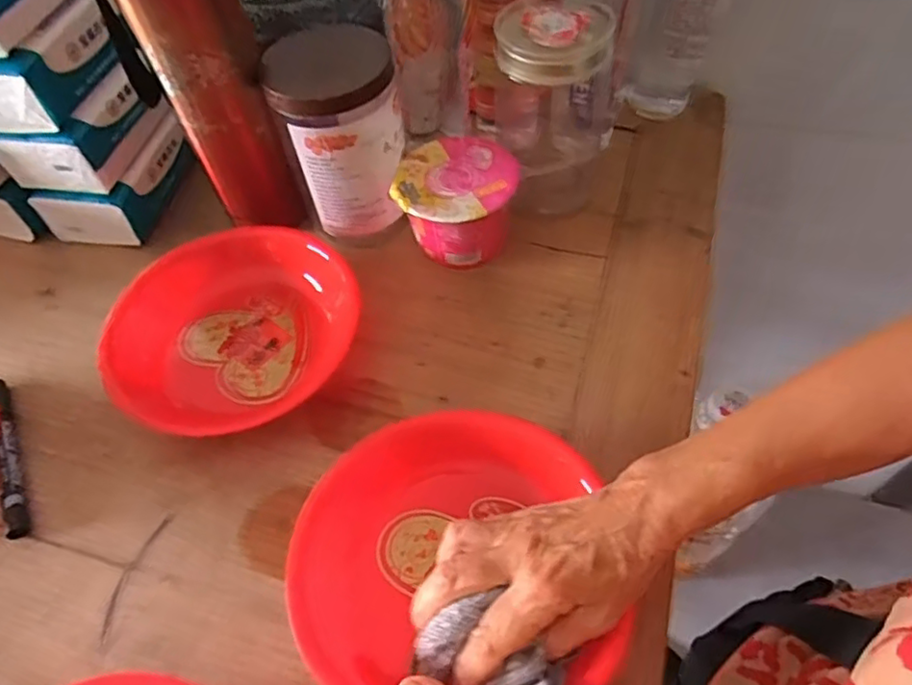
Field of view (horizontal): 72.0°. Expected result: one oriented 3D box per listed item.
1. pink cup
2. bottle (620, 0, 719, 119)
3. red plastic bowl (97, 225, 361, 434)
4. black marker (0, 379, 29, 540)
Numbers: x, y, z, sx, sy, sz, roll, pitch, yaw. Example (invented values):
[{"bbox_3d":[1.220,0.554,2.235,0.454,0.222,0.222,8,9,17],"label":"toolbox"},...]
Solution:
[{"bbox_3d":[0.002,-0.117,0.530,0.095,0.070,0.098,-2,56,3],"label":"pink cup"},{"bbox_3d":[0.197,-0.309,0.546,0.056,0.227,0.064,26,62,20],"label":"bottle"},{"bbox_3d":[-0.173,-0.014,0.493,0.193,0.050,0.163,-30,59,-15],"label":"red plastic bowl"},{"bbox_3d":[-0.326,0.079,0.457,0.014,0.018,0.141,-27,58,-13],"label":"black marker"}]

